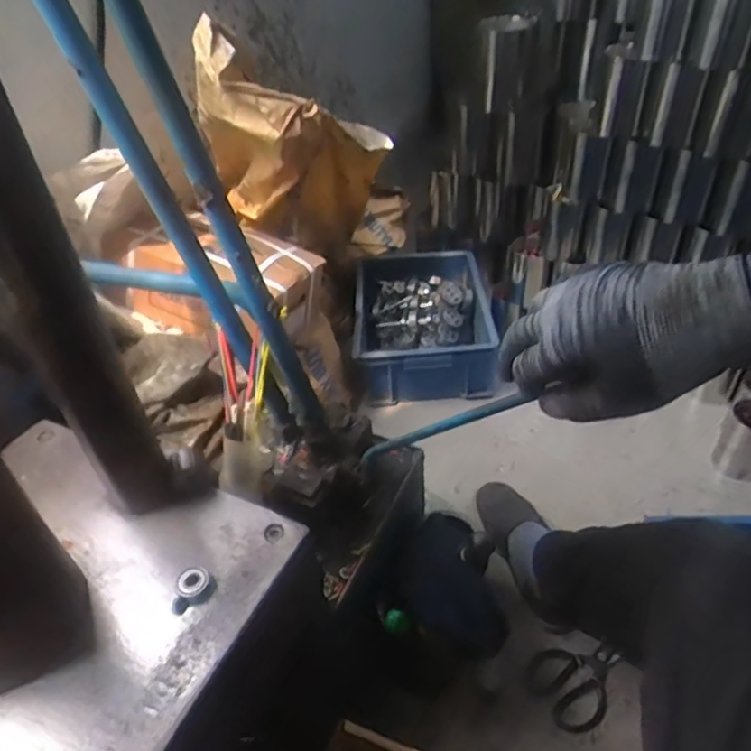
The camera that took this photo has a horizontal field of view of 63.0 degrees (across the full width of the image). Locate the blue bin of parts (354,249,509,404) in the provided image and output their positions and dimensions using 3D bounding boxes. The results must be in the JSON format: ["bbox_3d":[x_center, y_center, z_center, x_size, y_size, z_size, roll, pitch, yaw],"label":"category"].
[{"bbox_3d":[0.118,-0.131,1.439,0.315,0.138,0.402,-1,42,4],"label":"blue bin of parts"}]

